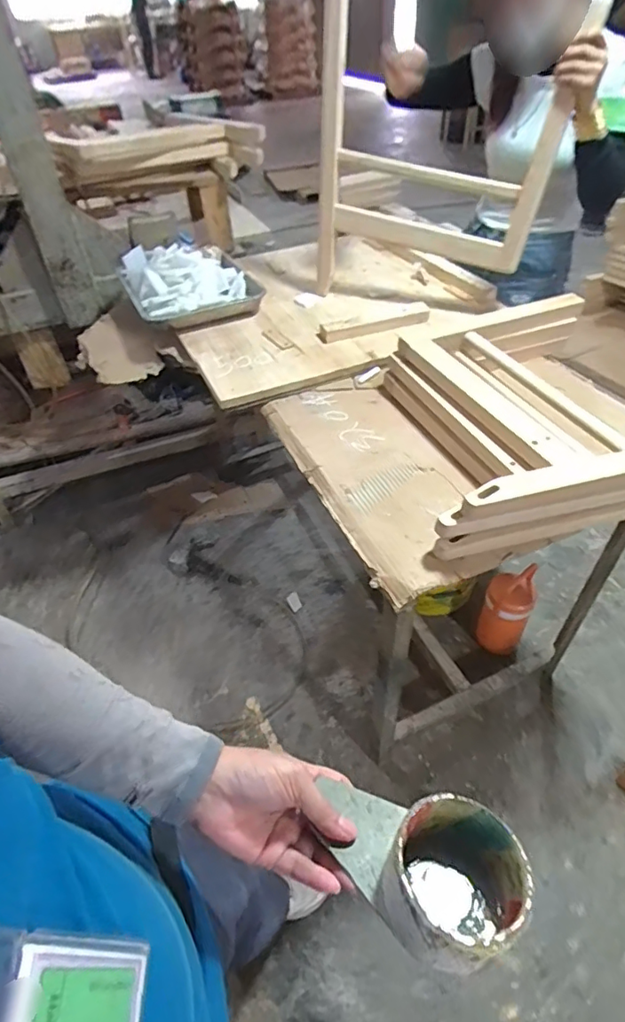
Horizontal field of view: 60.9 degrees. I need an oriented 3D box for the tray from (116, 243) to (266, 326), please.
[{"bbox_3d":[-0.308,-0.571,1.312,0.296,0.090,0.352,-19,43,-13],"label":"tray"}]

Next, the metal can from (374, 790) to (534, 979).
[{"bbox_3d":[0.088,0.228,0.330,0.080,0.057,0.090,23,52,26],"label":"metal can"}]

